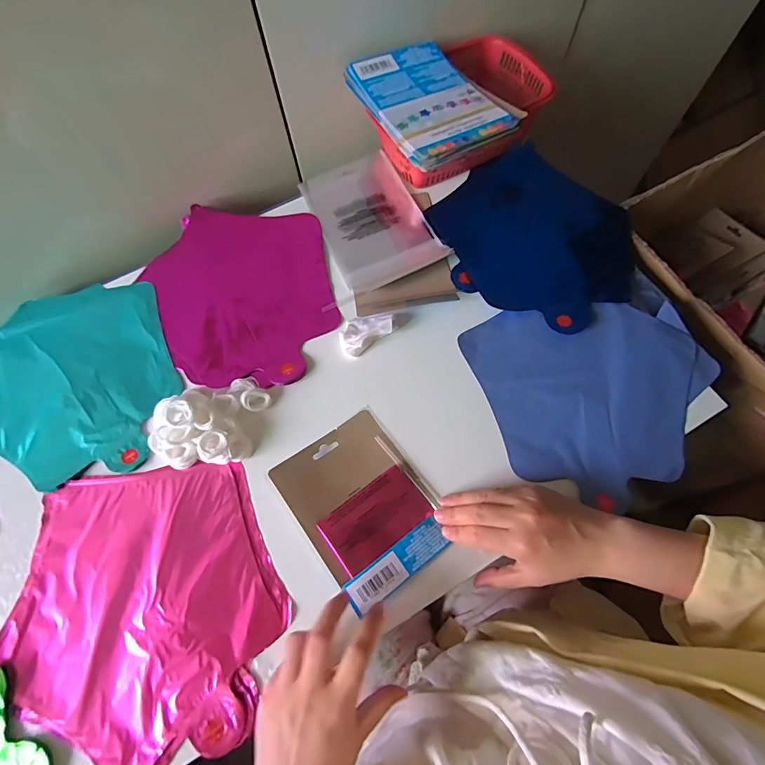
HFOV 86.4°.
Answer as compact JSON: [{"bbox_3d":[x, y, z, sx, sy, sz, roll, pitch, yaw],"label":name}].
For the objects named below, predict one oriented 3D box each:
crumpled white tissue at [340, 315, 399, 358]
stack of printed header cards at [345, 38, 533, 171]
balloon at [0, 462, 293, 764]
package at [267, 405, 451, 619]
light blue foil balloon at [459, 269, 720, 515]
[{"bbox_3d":[-0.019,-0.059,0.446,0.062,0.019,0.040,-31,69,-10],"label":"crumpled white tissue"},{"bbox_3d":[0.049,-0.316,0.449,0.129,0.018,0.189,-30,69,-10],"label":"stack of printed header cards"},{"bbox_3d":[-0.202,0.190,0.352,0.224,0.004,0.224,-9,67,-1],"label":"balloon"},{"bbox_3d":[-0.016,0.109,0.378,0.115,0.018,0.149,-35,70,-12],"label":"package"},{"bbox_3d":[0.227,0.002,0.419,0.239,0.013,0.208,-18,67,-5],"label":"light blue foil balloon"}]

